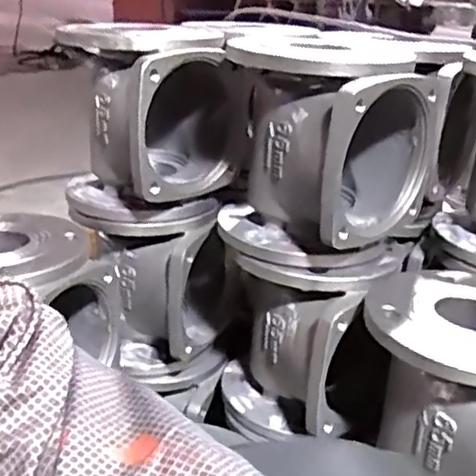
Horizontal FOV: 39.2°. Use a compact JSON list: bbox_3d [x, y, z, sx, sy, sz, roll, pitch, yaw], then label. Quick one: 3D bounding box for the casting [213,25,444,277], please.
[{"bbox_3d":[0.081,-0.083,0.661,0.185,0.183,0.164,20,28,35],"label":"casting"}]

